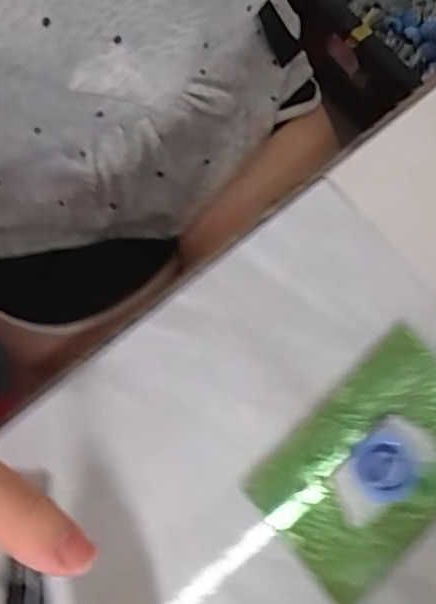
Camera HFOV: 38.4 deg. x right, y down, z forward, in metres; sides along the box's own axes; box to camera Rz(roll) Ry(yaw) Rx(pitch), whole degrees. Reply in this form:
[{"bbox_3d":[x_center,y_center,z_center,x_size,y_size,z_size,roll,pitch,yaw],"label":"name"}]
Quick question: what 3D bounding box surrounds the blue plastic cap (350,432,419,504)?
[{"bbox_3d":[0.069,0.069,0.260,0.026,0.007,0.027,0,77,-1],"label":"blue plastic cap"}]

